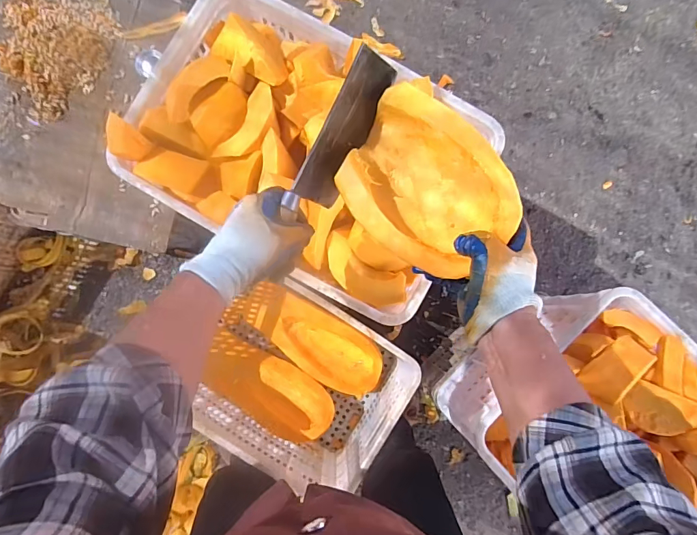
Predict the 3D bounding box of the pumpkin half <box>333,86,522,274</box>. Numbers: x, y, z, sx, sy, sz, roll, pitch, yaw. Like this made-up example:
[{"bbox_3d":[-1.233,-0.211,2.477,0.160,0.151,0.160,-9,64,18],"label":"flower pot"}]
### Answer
[{"bbox_3d":[0.072,-0.094,0.467,0.145,0.090,0.218,-40,75,2],"label":"pumpkin half"}]

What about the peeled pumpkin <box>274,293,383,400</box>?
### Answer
[{"bbox_3d":[-0.063,0.209,1.127,0.333,0.093,0.162,34,85,1],"label":"peeled pumpkin"}]

